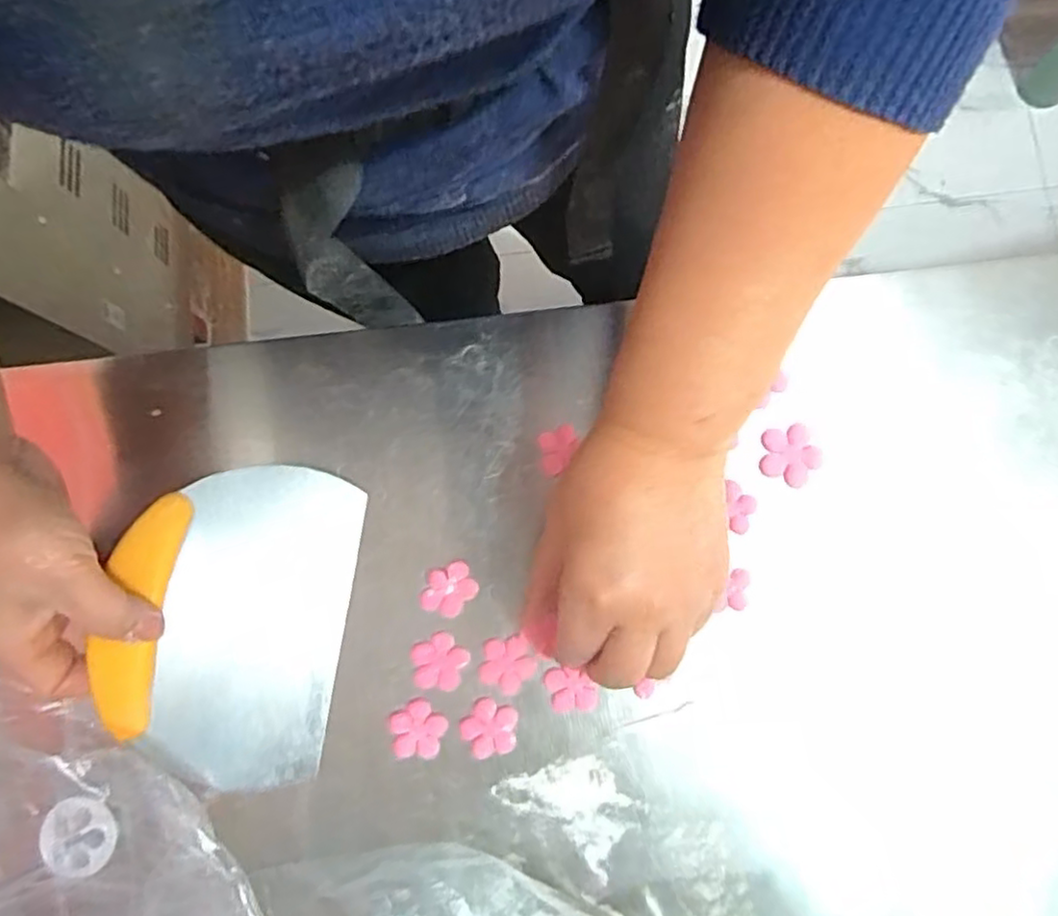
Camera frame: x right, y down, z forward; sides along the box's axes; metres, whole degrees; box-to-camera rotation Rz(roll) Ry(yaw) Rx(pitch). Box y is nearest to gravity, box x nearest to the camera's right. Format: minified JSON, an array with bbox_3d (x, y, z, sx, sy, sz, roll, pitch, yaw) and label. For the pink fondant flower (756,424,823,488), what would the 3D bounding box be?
[{"bbox_3d":[0.135,-0.001,0.357,0.029,0.004,0.031,-13,81,15],"label":"pink fondant flower"}]

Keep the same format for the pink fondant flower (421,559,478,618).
[{"bbox_3d":[-0.041,0.068,0.351,0.029,0.007,0.024,-29,82,-2],"label":"pink fondant flower"}]

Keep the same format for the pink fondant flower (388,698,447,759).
[{"bbox_3d":[-0.055,0.136,0.341,0.028,0.004,0.027,0,81,2],"label":"pink fondant flower"}]

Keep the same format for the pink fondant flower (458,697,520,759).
[{"bbox_3d":[-0.020,0.136,0.342,0.028,0.004,0.028,0,81,2],"label":"pink fondant flower"}]

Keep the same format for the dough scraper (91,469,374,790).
[{"bbox_3d":[-0.150,0.081,0.347,0.106,0.018,0.152,11,79,-16],"label":"dough scraper"}]

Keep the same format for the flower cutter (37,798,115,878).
[{"bbox_3d":[-0.219,0.184,0.331,0.034,0.006,0.036,0,81,2],"label":"flower cutter"}]

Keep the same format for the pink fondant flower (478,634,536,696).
[{"bbox_3d":[-0.012,0.104,0.345,0.027,0.004,0.027,0,81,2],"label":"pink fondant flower"}]

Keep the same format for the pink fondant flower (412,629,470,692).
[{"bbox_3d":[-0.046,0.104,0.346,0.028,0.004,0.028,0,81,2],"label":"pink fondant flower"}]

